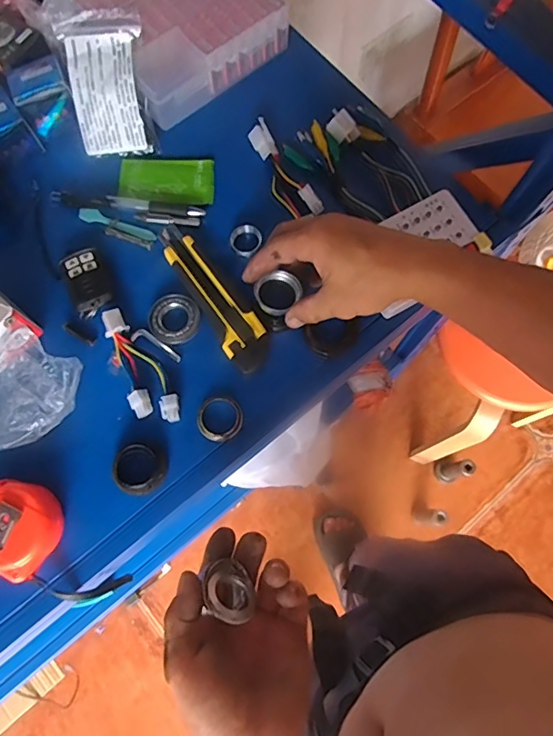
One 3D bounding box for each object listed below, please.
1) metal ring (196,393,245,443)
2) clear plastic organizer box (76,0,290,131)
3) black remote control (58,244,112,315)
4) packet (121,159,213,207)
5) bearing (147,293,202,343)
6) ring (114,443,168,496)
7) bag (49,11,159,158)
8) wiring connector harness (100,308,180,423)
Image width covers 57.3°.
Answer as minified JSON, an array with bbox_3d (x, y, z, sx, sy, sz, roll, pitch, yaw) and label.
[{"bbox_3d":[-0.047,0.042,0.424,0.038,0.009,0.037,0,74,0],"label":"metal ring"},{"bbox_3d":[-0.111,-0.360,0.508,0.172,0.053,0.196,-39,78,-10],"label":"clear plastic organizer box"},{"bbox_3d":[-0.170,-0.080,0.453,0.036,0.008,0.062,-27,76,-8],"label":"black remote control"},{"bbox_3d":[-0.106,-0.178,0.486,0.089,0.006,0.050,-1,74,0],"label":"packet"},{"bbox_3d":[-0.090,-0.044,0.445,0.044,0.008,0.044,0,74,0],"label":"bearing"},{"bbox_3d":[-0.111,0.082,0.408,0.040,0.011,0.040,0,74,0],"label":"ring"},{"bbox_3d":[-0.155,-0.261,0.471,0.072,0.013,0.116,-8,113,1],"label":"bag"},{"bbox_3d":[-0.120,0.001,0.429,0.036,0.012,0.110,-32,77,-9],"label":"wiring connector harness"}]

